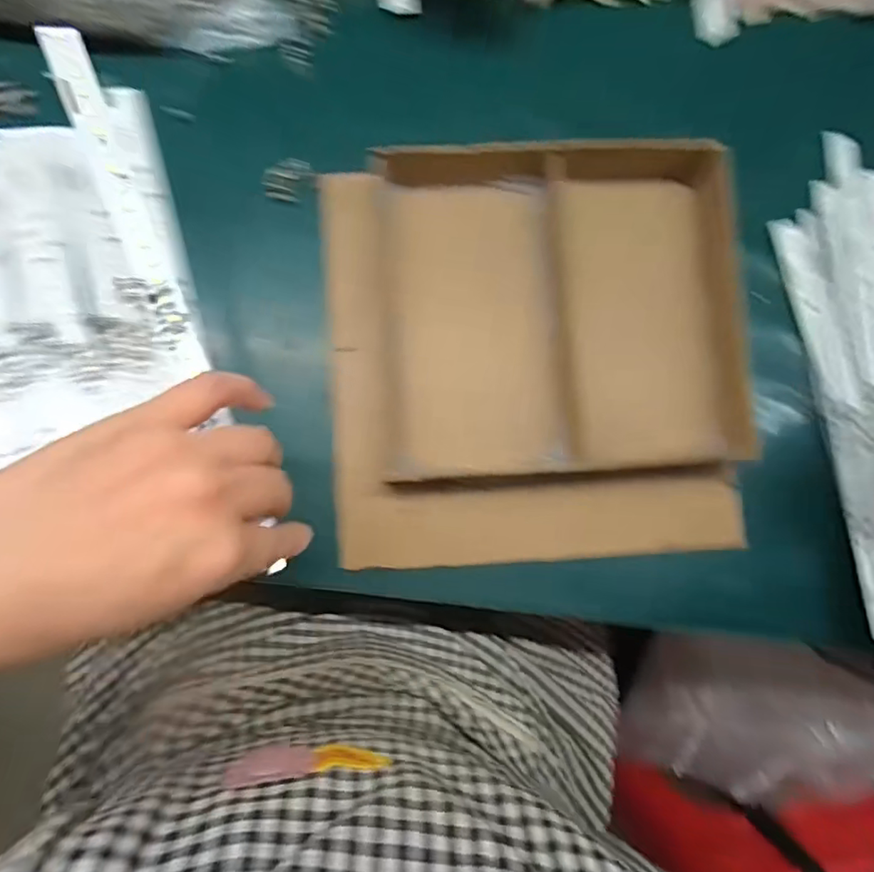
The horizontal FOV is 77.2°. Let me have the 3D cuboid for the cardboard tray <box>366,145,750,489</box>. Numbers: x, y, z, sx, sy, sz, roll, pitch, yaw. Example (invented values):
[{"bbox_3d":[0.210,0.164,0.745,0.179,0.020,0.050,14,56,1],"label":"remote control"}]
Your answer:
[{"bbox_3d":[0.077,-0.081,0.345,0.220,0.034,0.207,-3,85,-4],"label":"cardboard tray"}]

